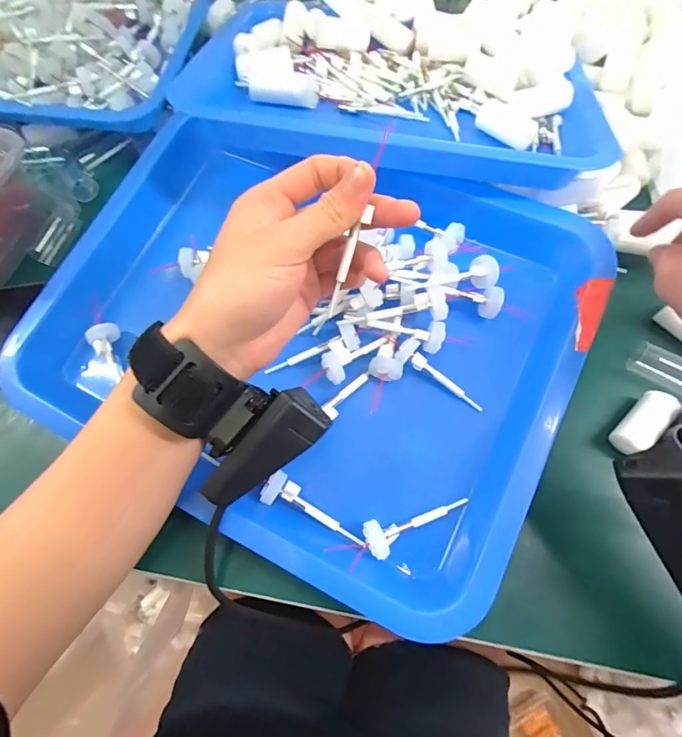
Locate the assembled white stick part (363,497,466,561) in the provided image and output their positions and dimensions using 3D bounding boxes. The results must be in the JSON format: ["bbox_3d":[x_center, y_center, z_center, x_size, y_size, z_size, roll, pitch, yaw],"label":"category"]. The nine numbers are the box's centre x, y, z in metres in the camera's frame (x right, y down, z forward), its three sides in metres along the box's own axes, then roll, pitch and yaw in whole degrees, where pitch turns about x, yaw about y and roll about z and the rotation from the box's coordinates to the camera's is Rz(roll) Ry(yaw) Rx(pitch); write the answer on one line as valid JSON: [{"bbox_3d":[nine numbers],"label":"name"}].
[{"bbox_3d":[0.044,0.089,0.242,0.062,0.014,0.020,-19,69,-5],"label":"assembled white stick part"}]

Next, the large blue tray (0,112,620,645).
[{"bbox_3d":[-0.025,-0.031,0.283,0.328,0.057,0.272,26,72,12],"label":"large blue tray"}]

